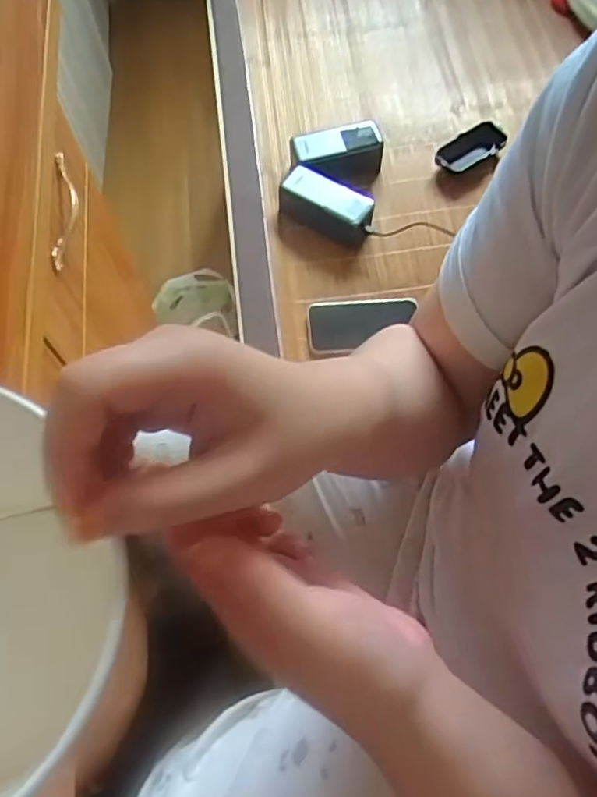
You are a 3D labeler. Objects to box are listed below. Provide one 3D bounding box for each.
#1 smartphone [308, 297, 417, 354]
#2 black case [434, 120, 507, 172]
[{"bbox_3d":[0.083,-0.099,0.785,0.139,0.015,0.071,-4,65,0],"label":"smartphone"},{"bbox_3d":[0.251,-0.365,0.874,0.103,0.016,0.060,-34,68,-13],"label":"black case"}]

